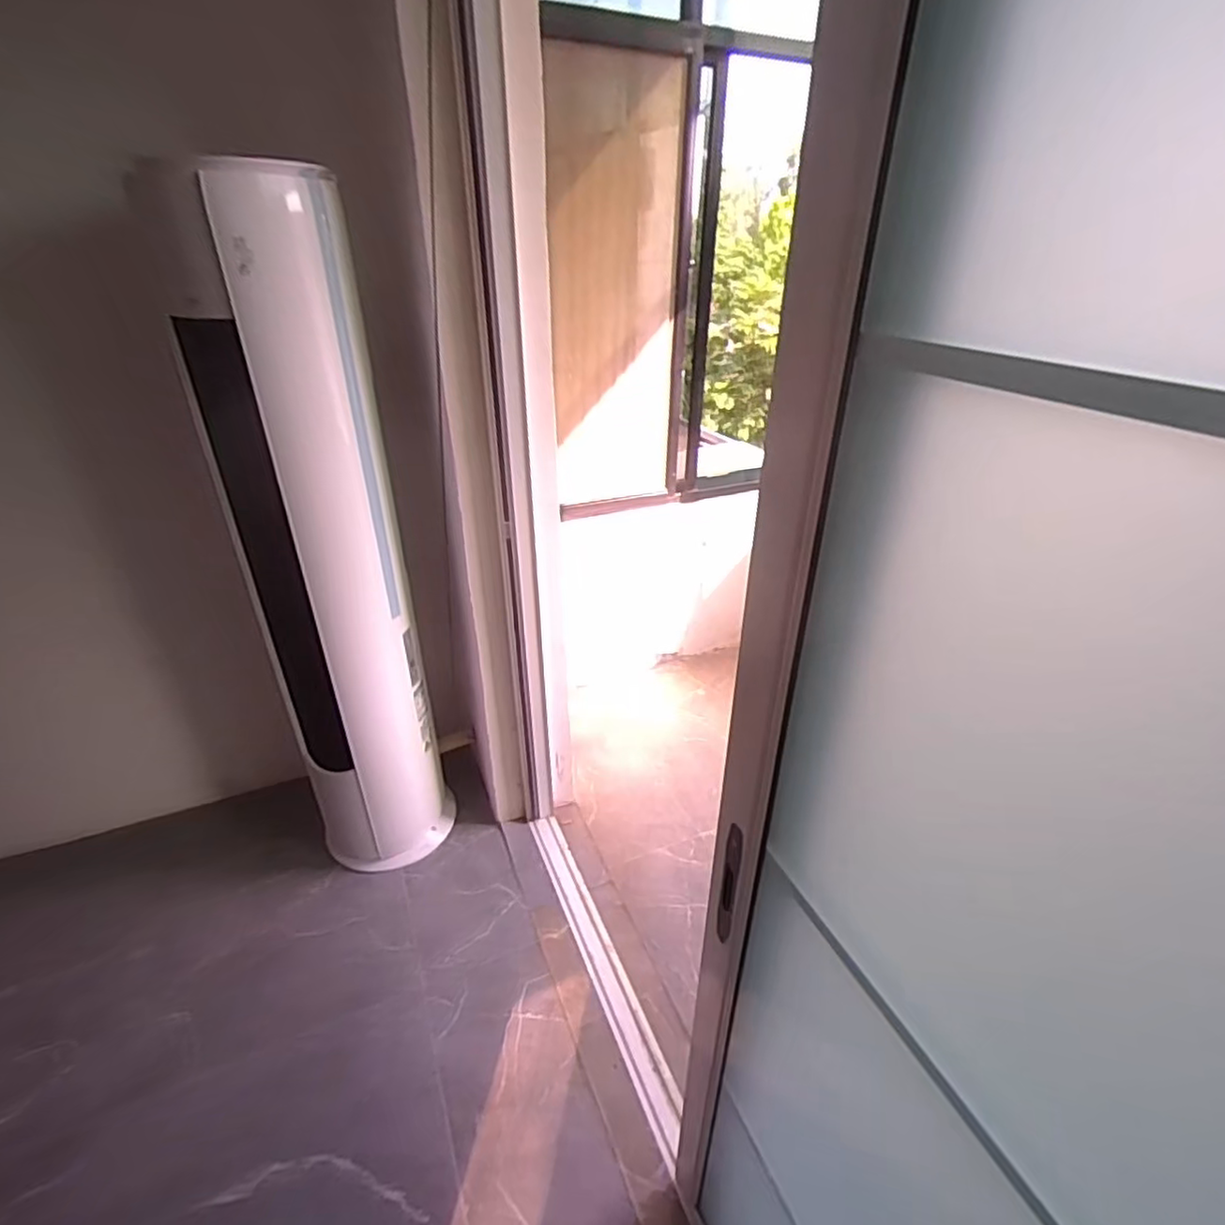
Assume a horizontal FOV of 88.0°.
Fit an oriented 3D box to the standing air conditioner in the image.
[{"bbox_3d":[-0.699,-0.066,1.598,0.363,1.695,0.315,-16,34,-26],"label":"standing air conditioner"}]

